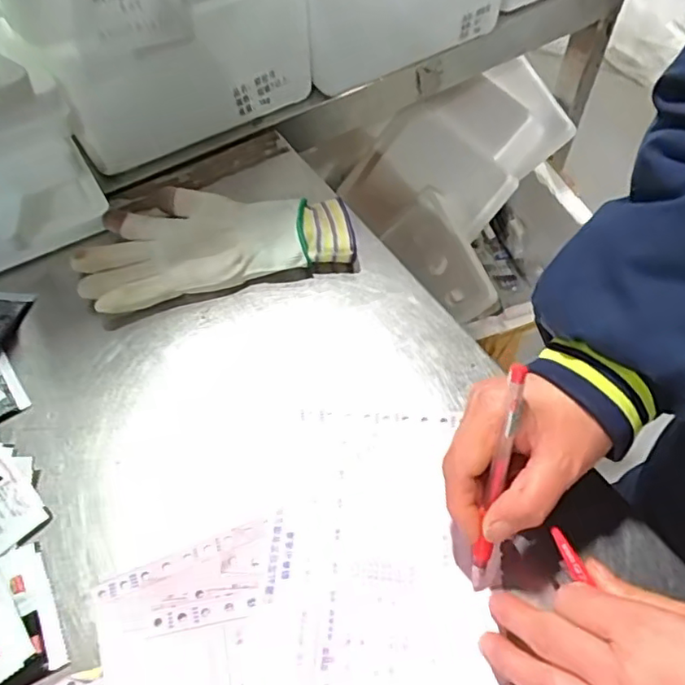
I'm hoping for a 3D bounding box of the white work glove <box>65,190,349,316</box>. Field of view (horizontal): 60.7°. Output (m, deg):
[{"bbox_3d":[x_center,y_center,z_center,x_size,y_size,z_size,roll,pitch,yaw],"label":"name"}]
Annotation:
[{"bbox_3d":[-0.104,-0.084,0.471,0.209,0.031,0.099,-14,58,-9],"label":"white work glove"}]

